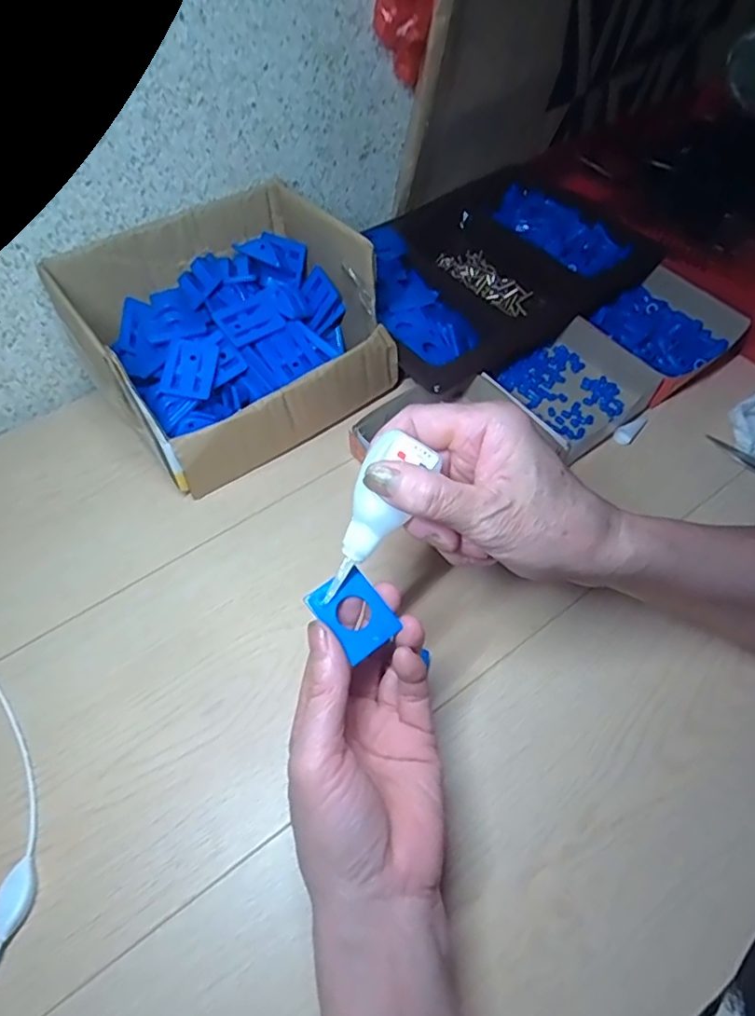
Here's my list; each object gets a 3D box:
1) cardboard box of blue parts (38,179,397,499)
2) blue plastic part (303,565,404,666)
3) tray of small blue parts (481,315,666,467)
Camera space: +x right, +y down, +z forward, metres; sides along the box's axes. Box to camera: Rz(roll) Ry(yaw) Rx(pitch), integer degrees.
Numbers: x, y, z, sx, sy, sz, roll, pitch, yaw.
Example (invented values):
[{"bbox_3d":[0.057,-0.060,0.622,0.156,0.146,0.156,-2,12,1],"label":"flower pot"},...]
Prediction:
[{"bbox_3d":[-0.112,-0.131,0.462,0.207,0.121,0.176,-31,66,-17],"label":"cardboard box of blue parts"},{"bbox_3d":[-0.012,0.051,0.293,0.032,0.011,0.038,-34,65,-18],"label":"blue plastic part"},{"bbox_3d":[0.169,-0.105,0.505,0.118,0.034,0.113,-29,63,-16],"label":"tray of small blue parts"}]

